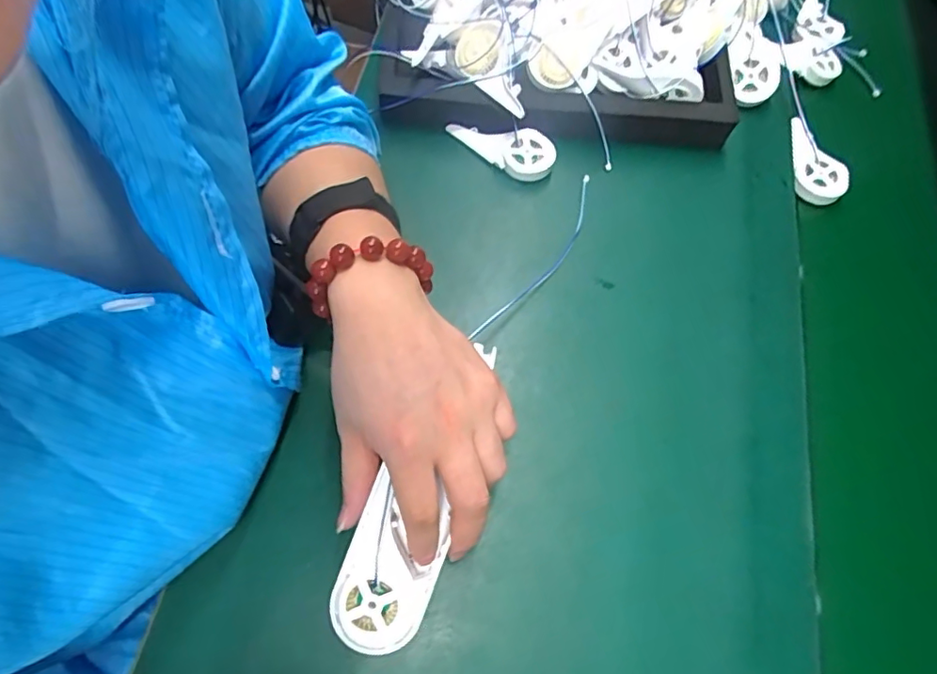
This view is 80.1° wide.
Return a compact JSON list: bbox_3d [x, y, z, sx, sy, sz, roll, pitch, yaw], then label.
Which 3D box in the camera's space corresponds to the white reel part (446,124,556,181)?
[{"bbox_3d":[0.025,-0.155,0.466,0.091,0.026,0.040,13,67,4],"label":"white reel part"}]

